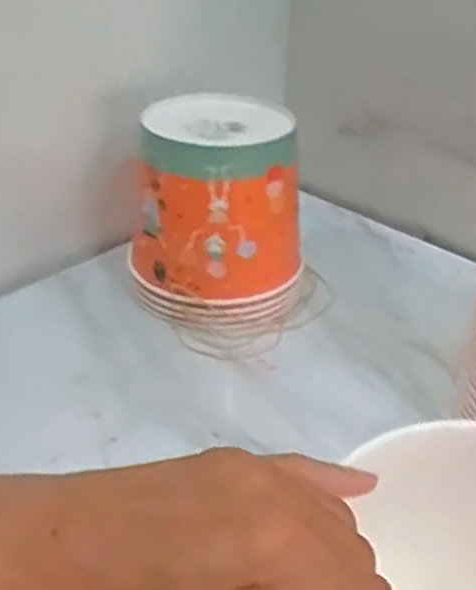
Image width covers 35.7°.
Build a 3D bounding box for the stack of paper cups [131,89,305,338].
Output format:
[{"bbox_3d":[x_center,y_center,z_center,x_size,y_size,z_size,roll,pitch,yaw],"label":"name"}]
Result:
[{"bbox_3d":[-0.017,-0.070,0.649,0.151,0.156,0.134,10,35,12],"label":"stack of paper cups"}]

